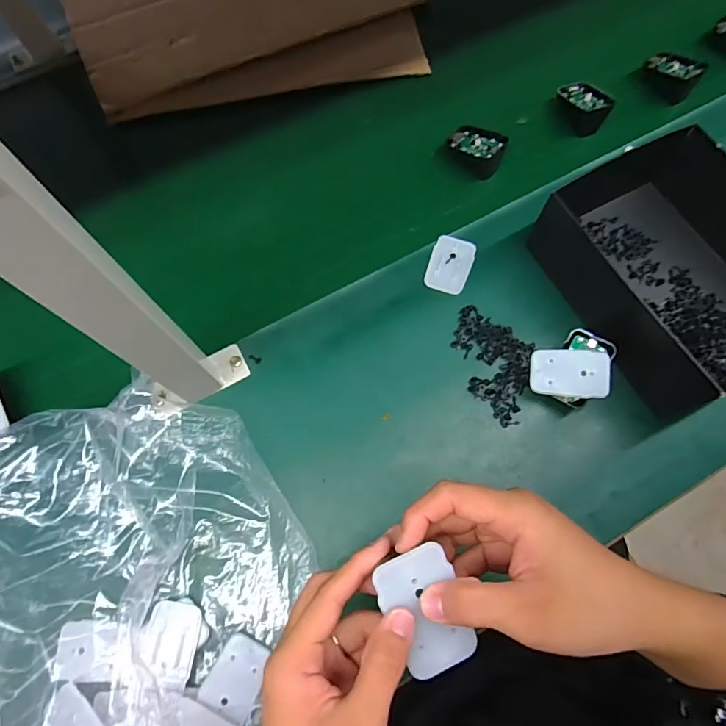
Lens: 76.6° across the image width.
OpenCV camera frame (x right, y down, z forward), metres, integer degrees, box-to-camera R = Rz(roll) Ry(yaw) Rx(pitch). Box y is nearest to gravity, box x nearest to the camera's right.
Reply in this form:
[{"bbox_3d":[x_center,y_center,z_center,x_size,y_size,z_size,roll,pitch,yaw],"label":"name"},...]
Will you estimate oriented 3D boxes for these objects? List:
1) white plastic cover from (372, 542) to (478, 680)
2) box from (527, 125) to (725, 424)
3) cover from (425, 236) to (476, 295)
[{"bbox_3d":[0.035,0.138,0.255,0.042,0.006,0.065,-19,90,-6],"label":"white plastic cover"},{"bbox_3d":[0.309,-0.097,0.457,0.195,0.078,0.249,-26,72,-9],"label":"box"},{"bbox_3d":[0.096,-0.108,0.502,0.044,0.004,0.069,18,72,6],"label":"cover"}]

